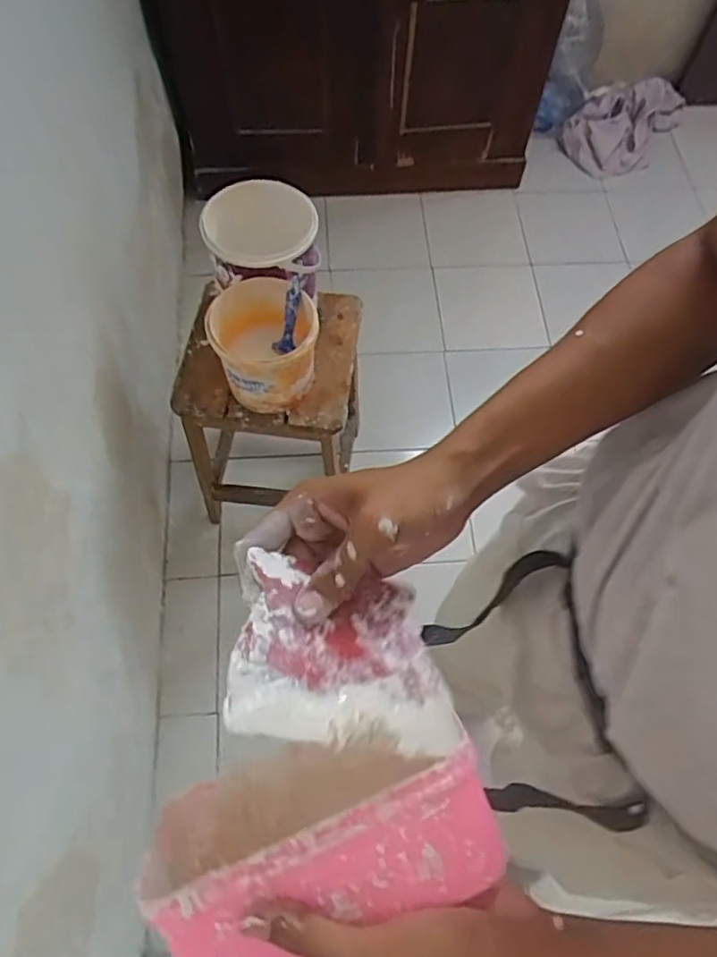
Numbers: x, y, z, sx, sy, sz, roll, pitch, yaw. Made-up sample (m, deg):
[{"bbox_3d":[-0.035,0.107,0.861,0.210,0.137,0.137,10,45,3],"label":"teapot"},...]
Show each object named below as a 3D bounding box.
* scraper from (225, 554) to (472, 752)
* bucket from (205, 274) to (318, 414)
[{"bbox_3d":[-0.007,0.088,0.338,0.121,0.009,0.102,16,39,-24],"label":"scraper"},{"bbox_3d":[-0.145,-0.206,1.026,0.158,0.163,0.146,1,66,-1],"label":"bucket"}]

